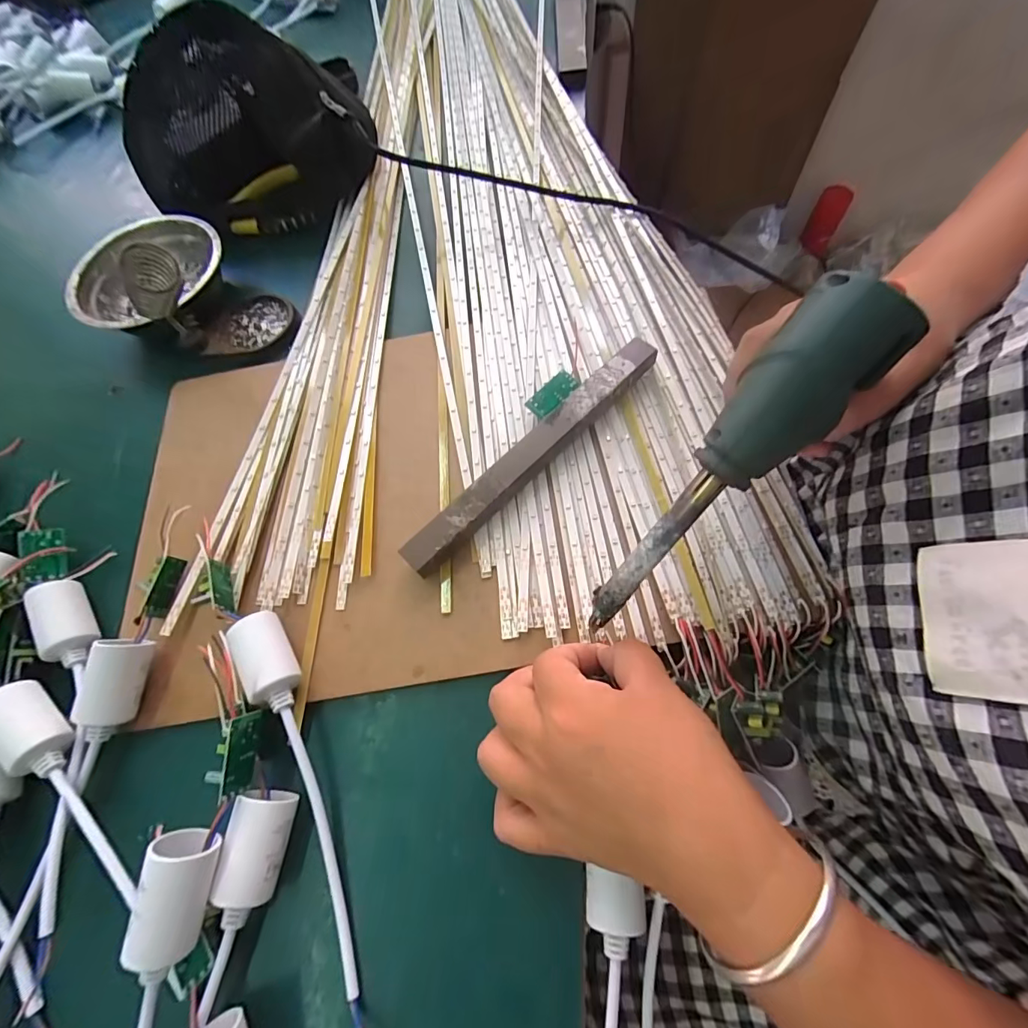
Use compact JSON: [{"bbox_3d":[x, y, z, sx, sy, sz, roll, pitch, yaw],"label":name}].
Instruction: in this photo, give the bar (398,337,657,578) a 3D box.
[{"bbox_3d":[0.015,-0.041,0.297,0.024,0.021,0.213,41,75,17],"label":"bar"}]

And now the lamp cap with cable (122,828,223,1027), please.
[{"bbox_3d":[-0.147,0.241,0.178,0.030,0.028,0.197,-5,68,1],"label":"lamp cap with cable"}]

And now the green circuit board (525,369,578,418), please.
[{"bbox_3d":[0.027,-0.083,0.312,0.037,0.004,0.019,-44,74,-7],"label":"green circuit board"}]

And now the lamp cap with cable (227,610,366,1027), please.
[{"bbox_3d":[-0.102,0.146,0.229,0.029,0.025,0.207,-27,69,-8],"label":"lamp cap with cable"}]

